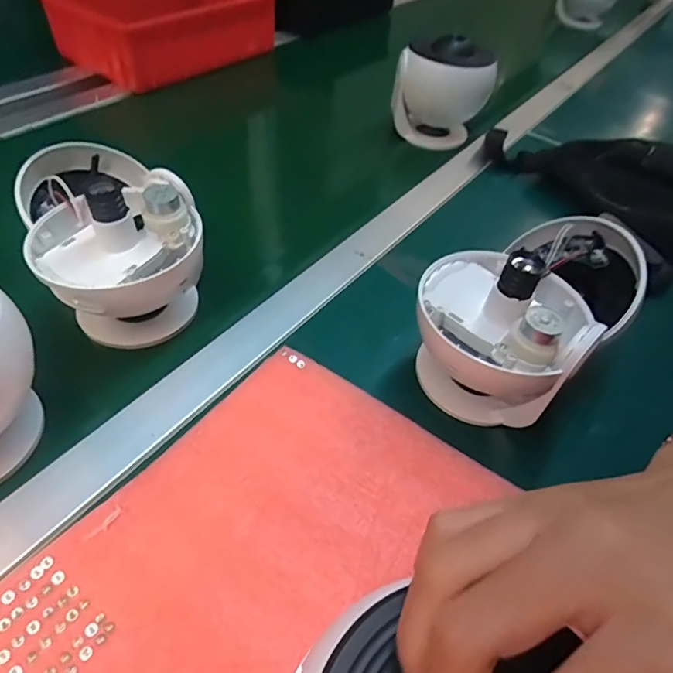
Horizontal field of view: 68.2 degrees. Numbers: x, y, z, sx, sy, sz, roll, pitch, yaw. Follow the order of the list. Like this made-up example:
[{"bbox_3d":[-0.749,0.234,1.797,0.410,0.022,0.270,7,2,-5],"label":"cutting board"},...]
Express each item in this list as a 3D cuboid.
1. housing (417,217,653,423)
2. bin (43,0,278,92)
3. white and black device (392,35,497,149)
[{"bbox_3d":[0.136,-0.024,0.367,0.118,0.101,0.178,35,53,25],"label":"housing"},{"bbox_3d":[-0.254,-0.488,0.770,0.173,0.102,0.302,32,53,21],"label":"bin"},{"bbox_3d":[0.129,-0.299,0.627,0.104,0.110,0.101,8,48,0],"label":"white and black device"}]

